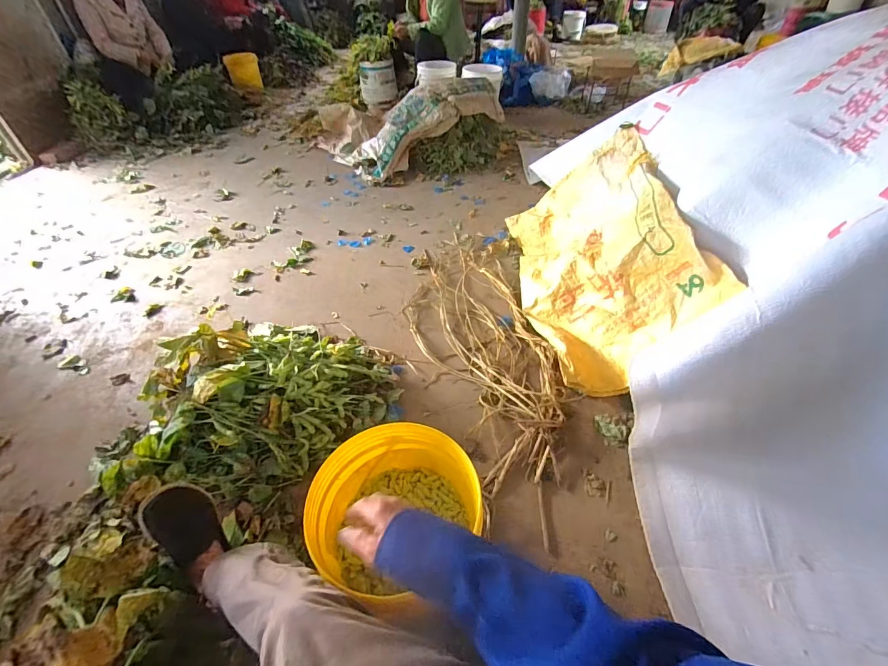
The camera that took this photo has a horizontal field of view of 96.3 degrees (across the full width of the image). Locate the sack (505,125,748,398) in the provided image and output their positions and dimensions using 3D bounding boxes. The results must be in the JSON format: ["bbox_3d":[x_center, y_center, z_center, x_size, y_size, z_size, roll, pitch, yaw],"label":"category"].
[{"bbox_3d":[0.467,-0.245,1.286,0.233,0.588,0.979,37,36,-22],"label":"sack"}]

